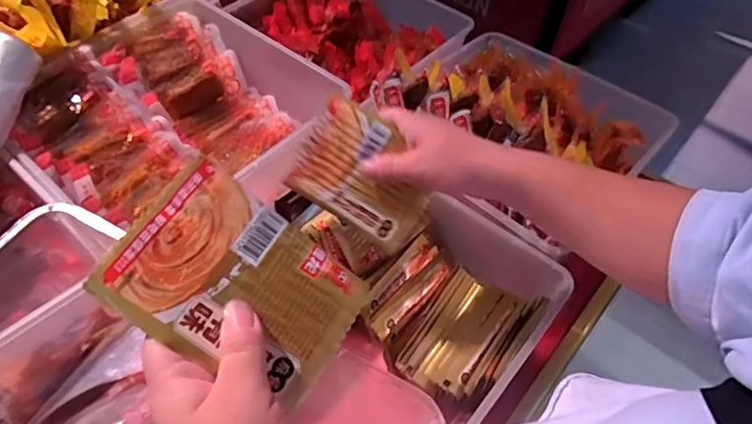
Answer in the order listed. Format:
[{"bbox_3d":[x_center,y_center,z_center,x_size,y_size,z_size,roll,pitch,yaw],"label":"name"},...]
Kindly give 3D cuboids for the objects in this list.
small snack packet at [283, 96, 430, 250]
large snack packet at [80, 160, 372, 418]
[{"bbox_3d":[-0.008,-0.030,0.426,0.111,0.086,0.004,32,17,-1],"label":"small snack packet"},{"bbox_3d":[-0.065,0.035,0.255,0.111,0.005,0.082,37,62,-7],"label":"large snack packet"}]

